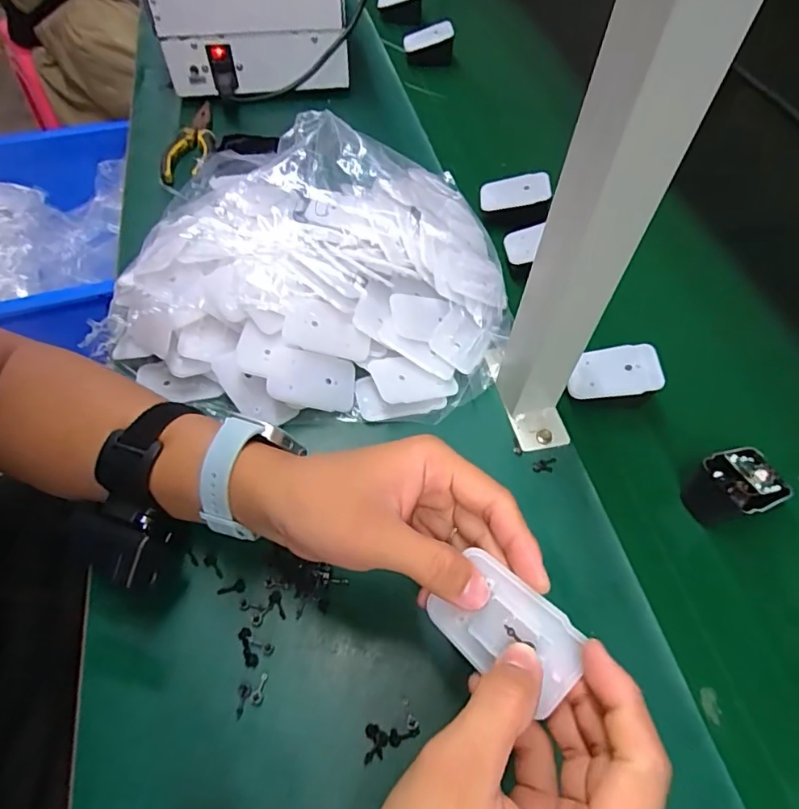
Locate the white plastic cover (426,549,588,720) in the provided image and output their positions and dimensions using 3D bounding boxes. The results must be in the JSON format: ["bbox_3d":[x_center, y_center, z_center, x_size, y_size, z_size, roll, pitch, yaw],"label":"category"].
[{"bbox_3d":[0.047,0.100,0.234,0.065,0.005,0.041,31,93,24],"label":"white plastic cover"}]

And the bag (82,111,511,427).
[{"bbox_3d":[-0.061,-0.132,0.456,0.331,0.071,0.324,21,59,12],"label":"bag"}]

